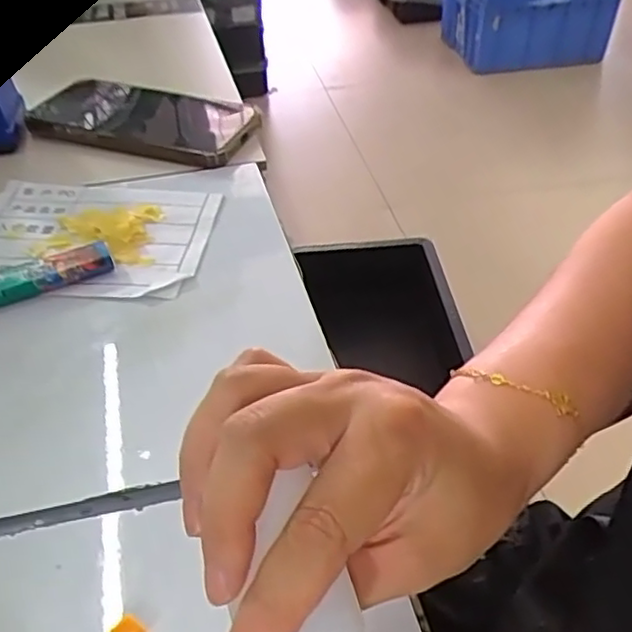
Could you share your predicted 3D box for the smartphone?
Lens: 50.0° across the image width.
[{"bbox_3d":[-0.125,-0.141,0.494,0.159,0.012,0.072,16,41,20],"label":"smartphone"}]

